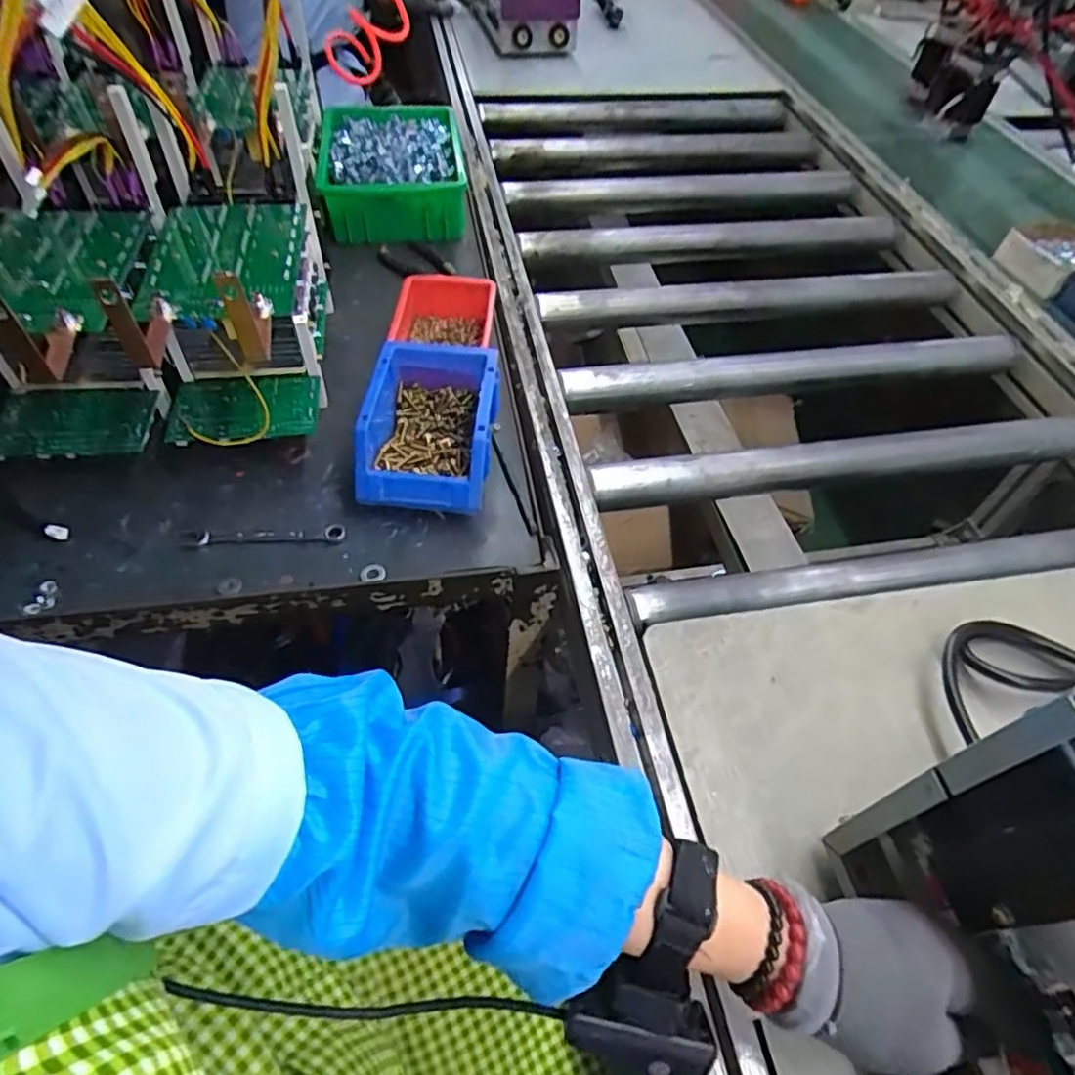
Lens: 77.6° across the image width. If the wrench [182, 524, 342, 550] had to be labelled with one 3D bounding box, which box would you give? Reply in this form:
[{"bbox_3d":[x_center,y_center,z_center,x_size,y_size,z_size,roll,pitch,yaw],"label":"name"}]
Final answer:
[{"bbox_3d":[-0.228,-0.001,0.561,0.131,0.012,0.020,-1,53,-4],"label":"wrench"}]

